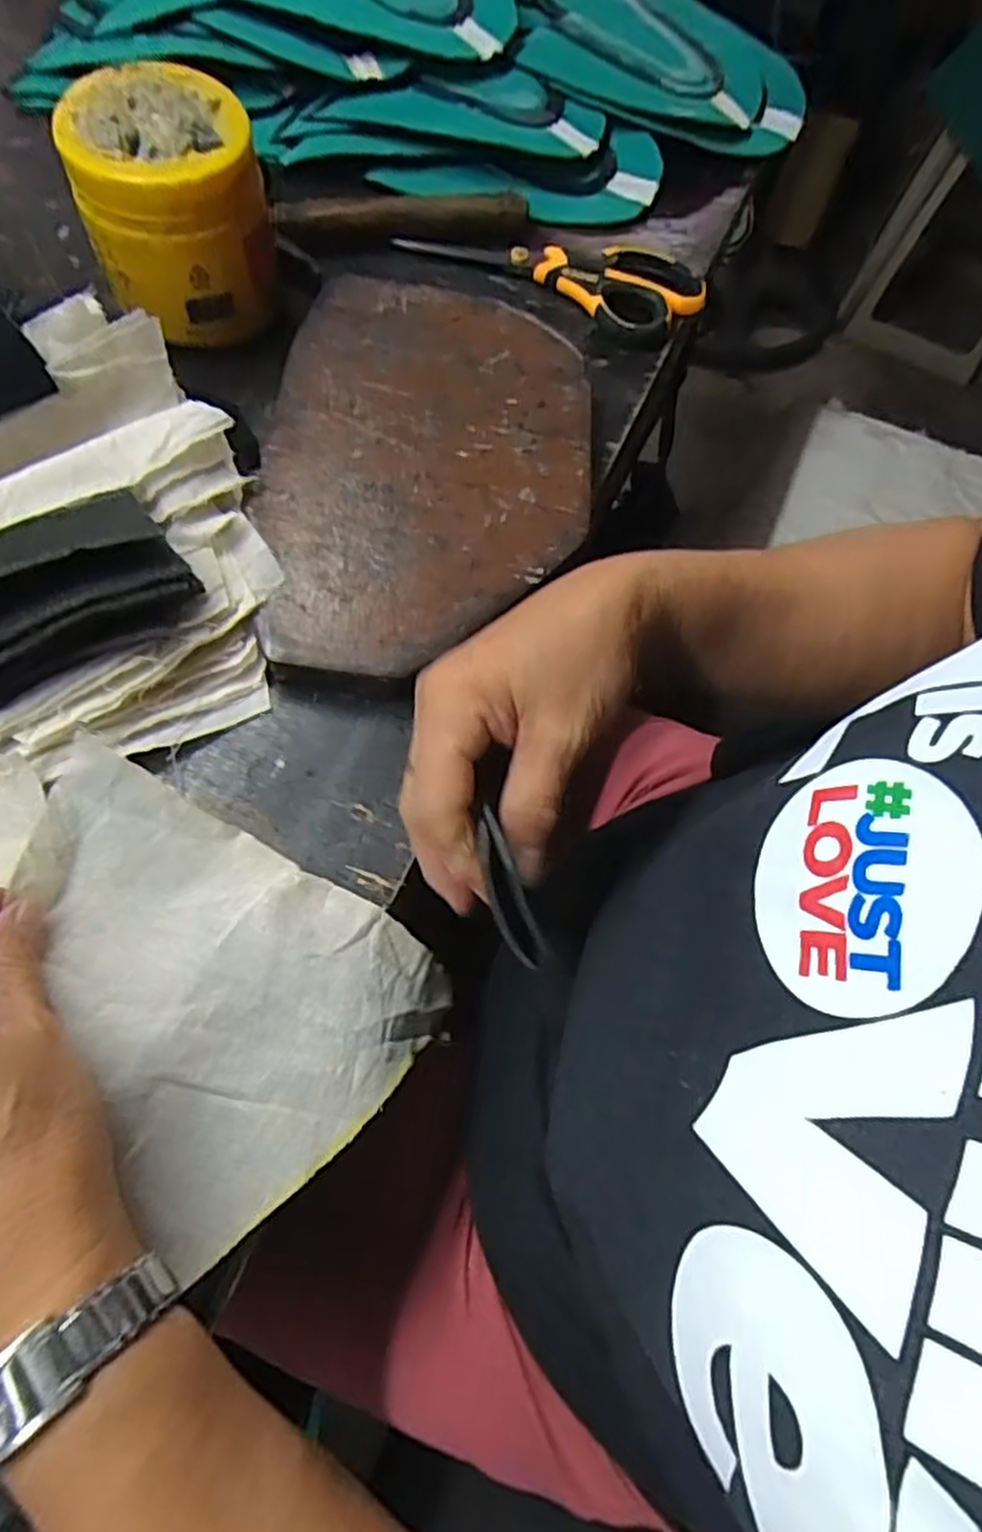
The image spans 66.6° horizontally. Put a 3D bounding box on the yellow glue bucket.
[{"bbox_3d":[-0.167,-0.298,0.409,0.092,0.096,0.089,-6,69,-8],"label":"yellow glue bucket"}]

